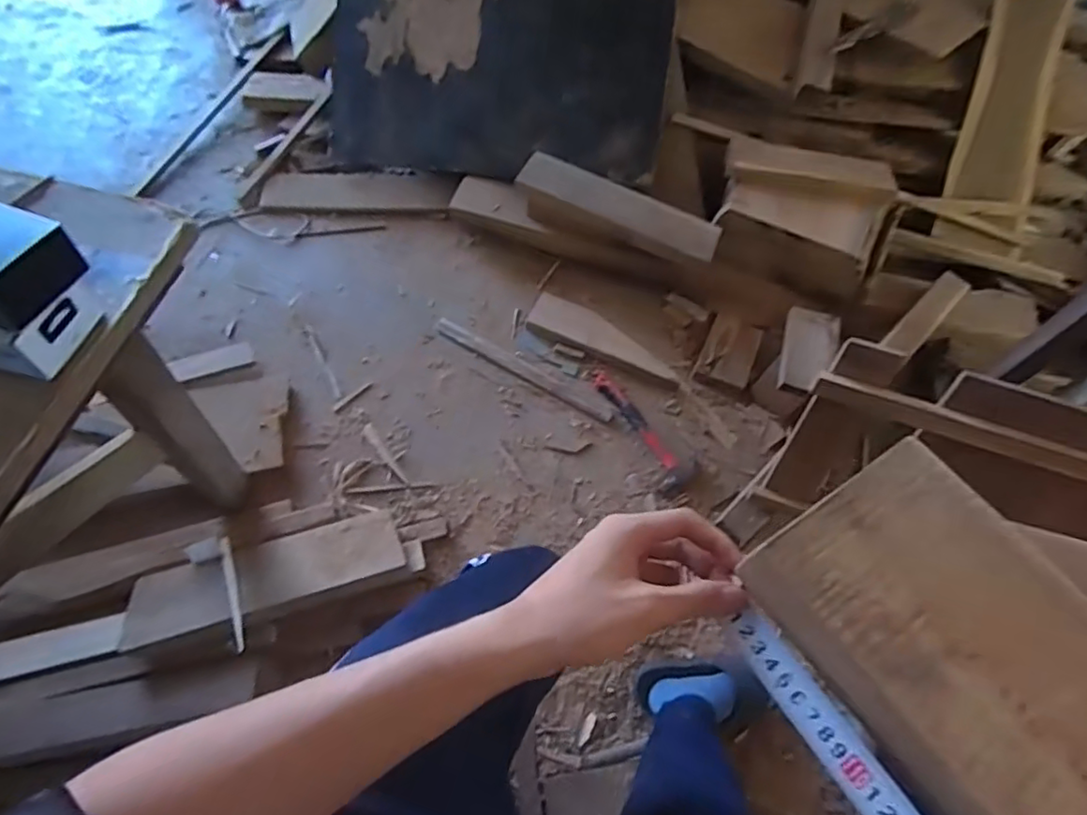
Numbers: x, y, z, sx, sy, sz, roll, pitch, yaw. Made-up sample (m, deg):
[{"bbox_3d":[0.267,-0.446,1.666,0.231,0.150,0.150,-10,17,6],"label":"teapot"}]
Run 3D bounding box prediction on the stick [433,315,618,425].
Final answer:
[{"bbox_3d":[-0.050,-0.094,1.460,0.487,0.023,0.044,30,62,13],"label":"stick"}]

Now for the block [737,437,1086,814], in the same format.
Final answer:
[{"bbox_3d":[0.233,0.146,0.296,0.141,0.029,0.252,-29,65,-19],"label":"block"}]

